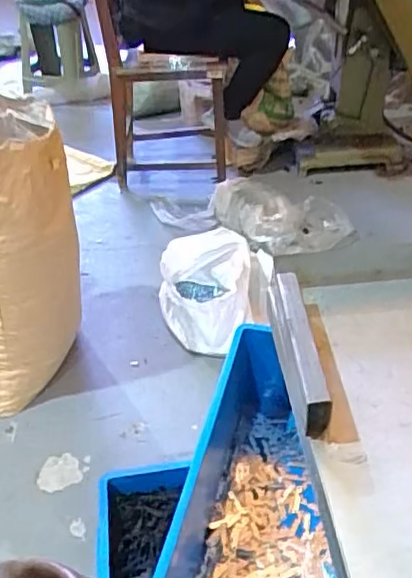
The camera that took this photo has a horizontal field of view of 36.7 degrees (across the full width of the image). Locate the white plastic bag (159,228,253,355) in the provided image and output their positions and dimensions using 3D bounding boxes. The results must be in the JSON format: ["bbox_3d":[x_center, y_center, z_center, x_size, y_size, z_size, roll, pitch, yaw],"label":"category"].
[{"bbox_3d":[0.005,0.008,1.824,0.285,0.202,0.355,-4,37,-1],"label":"white plastic bag"}]

